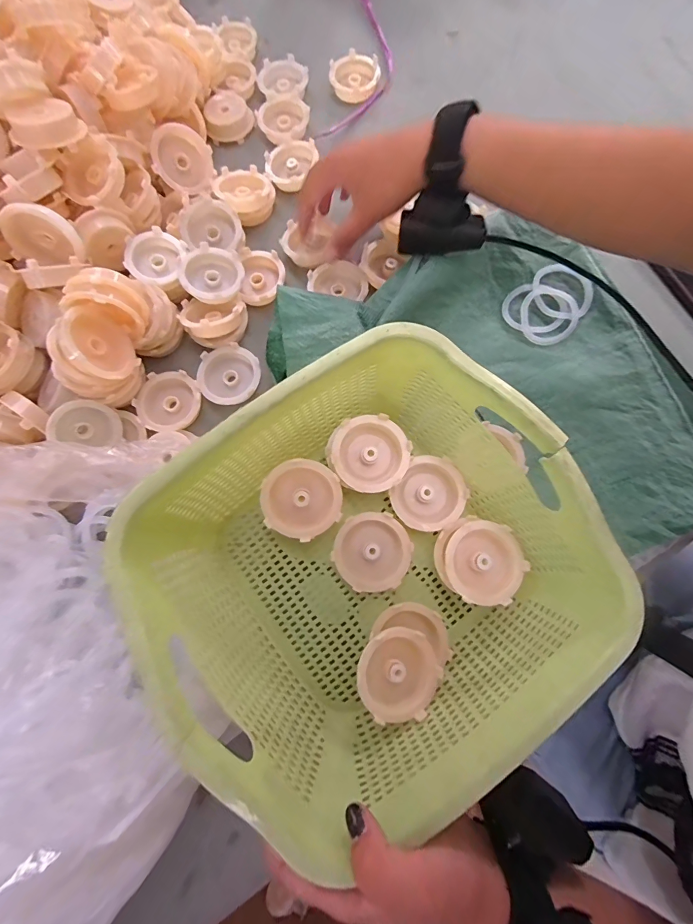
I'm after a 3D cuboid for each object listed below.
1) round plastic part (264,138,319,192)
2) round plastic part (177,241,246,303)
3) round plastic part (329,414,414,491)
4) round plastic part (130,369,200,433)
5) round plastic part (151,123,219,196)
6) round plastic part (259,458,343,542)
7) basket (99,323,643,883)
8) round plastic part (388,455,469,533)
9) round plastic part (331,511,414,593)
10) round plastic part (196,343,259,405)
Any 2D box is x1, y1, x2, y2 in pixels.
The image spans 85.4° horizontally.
[{"bbox_3d":[-0.060,-0.325,0.412,0.057,0.020,0.060,0,76,1],"label":"round plastic part"},{"bbox_3d":[-0.128,-0.176,0.354,0.055,0.019,0.057,17,61,-8],"label":"round plastic part"},{"bbox_3d":[0.018,-0.007,0.288,0.058,0.014,0.059,0,76,1],"label":"round plastic part"},{"bbox_3d":[-0.164,-0.055,0.351,0.055,0.017,0.057,0,76,1],"label":"round plastic part"},{"bbox_3d":[-0.169,-0.314,0.390,0.020,0.059,0.057,39,100,48],"label":"round plastic part"},{"bbox_3d":[-0.033,0.027,0.280,0.057,0.014,0.057,-1,95,-9],"label":"round plastic part"},{"bbox_3d":[0.018,0.068,0.251,0.242,0.114,0.230,-32,78,-6],"label":"basket"},{"bbox_3d":[0.066,0.026,0.301,0.052,0.017,0.059,33,79,9],"label":"round plastic part"},{"bbox_3d":[0.021,0.069,0.290,0.057,0.013,0.058,0,76,1],"label":"round plastic part"},{"bbox_3d":[-0.110,-0.082,0.358,0.057,0.019,0.059,0,76,1],"label":"round plastic part"}]

